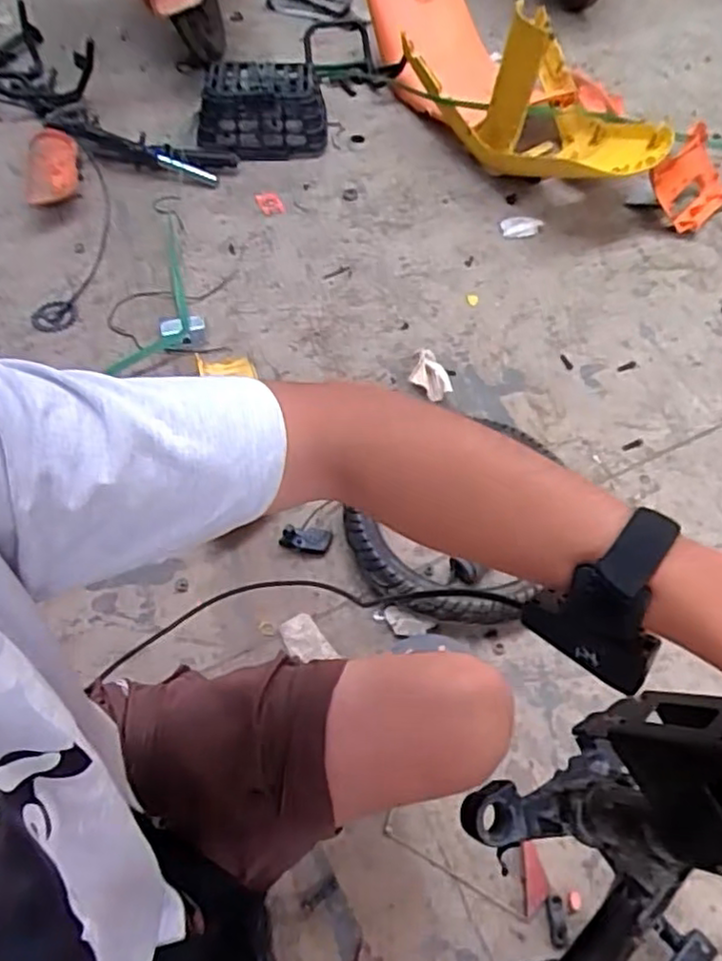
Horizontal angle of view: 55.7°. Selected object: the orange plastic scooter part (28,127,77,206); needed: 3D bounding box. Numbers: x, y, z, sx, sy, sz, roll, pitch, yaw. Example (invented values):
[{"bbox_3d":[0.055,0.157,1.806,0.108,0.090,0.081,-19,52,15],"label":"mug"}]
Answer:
[{"bbox_3d":[-0.690,-0.702,1.525,0.122,0.066,0.203,-4,57,-3],"label":"orange plastic scooter part"}]

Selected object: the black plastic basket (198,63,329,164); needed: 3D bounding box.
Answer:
[{"bbox_3d":[-0.225,-0.839,1.543,0.287,0.144,0.181,1,57,1],"label":"black plastic basket"}]

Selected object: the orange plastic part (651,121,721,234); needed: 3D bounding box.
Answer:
[{"bbox_3d":[0.740,-0.669,1.527,0.220,0.061,0.178,-43,105,-17],"label":"orange plastic part"}]

